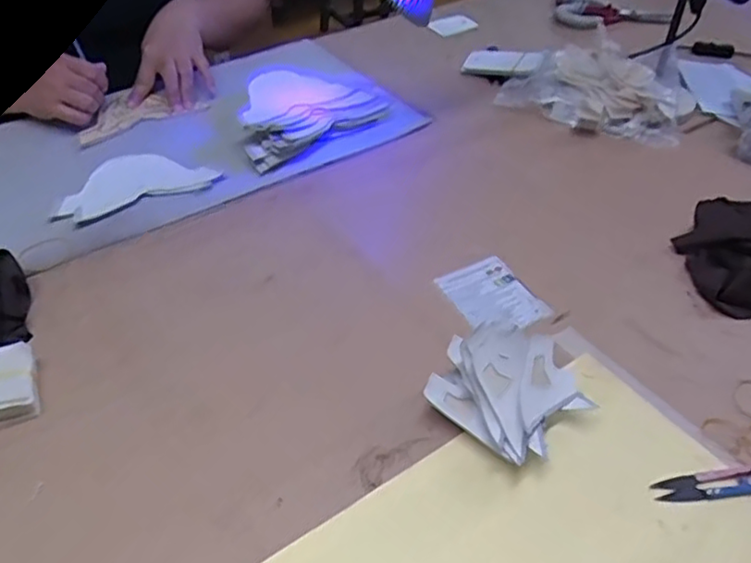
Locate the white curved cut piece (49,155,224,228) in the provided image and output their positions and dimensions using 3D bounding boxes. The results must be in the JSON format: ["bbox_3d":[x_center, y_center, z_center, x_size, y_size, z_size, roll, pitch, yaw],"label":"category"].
[{"bbox_3d":[-0.265,-0.111,0.711,0.163,0.005,0.096,-23,49,-23],"label":"white curved cut piece"}]

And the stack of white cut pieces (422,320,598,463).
[{"bbox_3d":[0.100,0.081,0.490,0.098,0.049,0.089,31,51,27],"label":"stack of white cut pieces"}]

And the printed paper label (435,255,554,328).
[{"bbox_3d":[0.106,0.012,0.601,0.069,0.011,0.093,-25,50,-25],"label":"printed paper label"}]

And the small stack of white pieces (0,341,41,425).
[{"bbox_3d":[-0.277,0.078,0.498,0.036,0.027,0.056,-14,46,-16],"label":"small stack of white pieces"}]

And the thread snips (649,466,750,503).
[{"bbox_3d":[0.248,0.141,0.458,0.100,0.009,0.021,-3,44,-5],"label":"thread snips"}]

